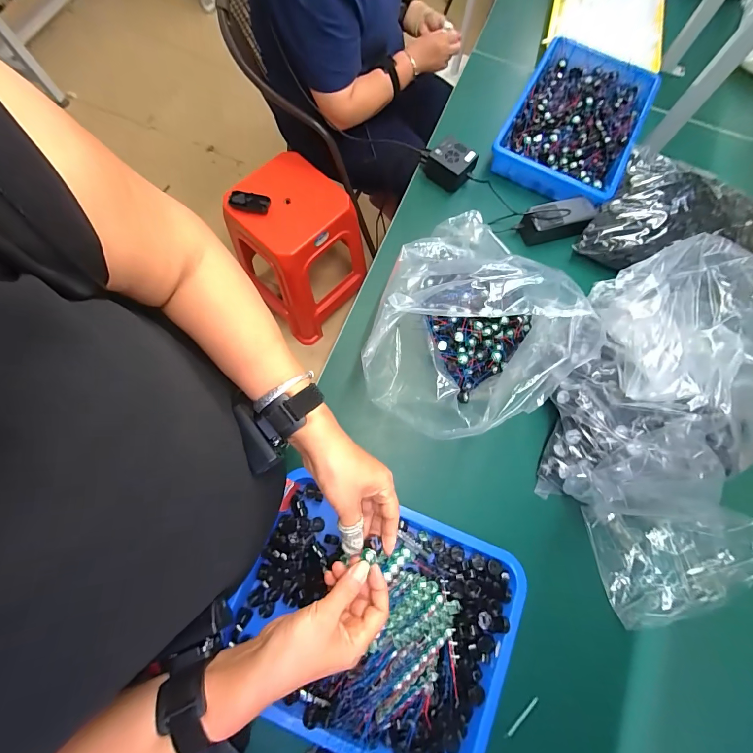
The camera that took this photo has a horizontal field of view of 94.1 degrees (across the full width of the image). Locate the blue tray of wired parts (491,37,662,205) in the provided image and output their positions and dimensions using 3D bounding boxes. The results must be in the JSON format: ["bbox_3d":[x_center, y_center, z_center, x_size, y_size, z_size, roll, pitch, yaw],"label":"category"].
[{"bbox_3d":[0.405,-0.518,0.717,0.233,0.063,0.349,27,75,6],"label":"blue tray of wired parts"}]

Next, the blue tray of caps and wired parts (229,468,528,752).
[{"bbox_3d":[-0.001,0.332,0.461,0.374,0.070,0.299,19,75,3],"label":"blue tray of caps and wired parts"}]

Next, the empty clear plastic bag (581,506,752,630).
[{"bbox_3d":[0.429,0.270,0.495,0.204,0.087,0.158,0,75,-2],"label":"empty clear plastic bag"}]

